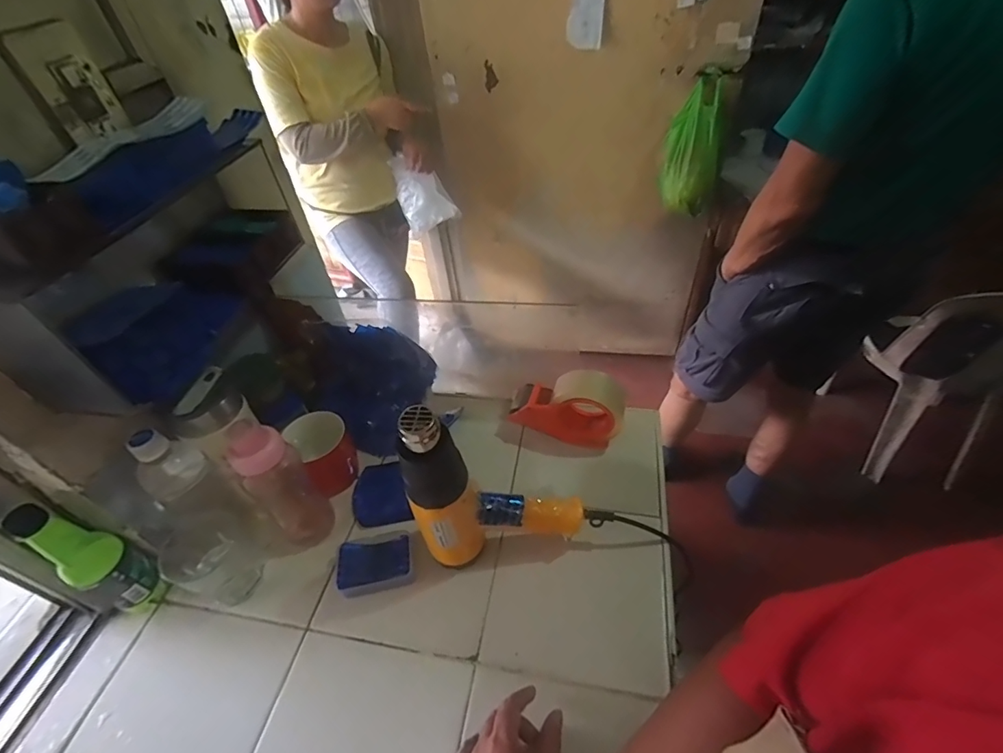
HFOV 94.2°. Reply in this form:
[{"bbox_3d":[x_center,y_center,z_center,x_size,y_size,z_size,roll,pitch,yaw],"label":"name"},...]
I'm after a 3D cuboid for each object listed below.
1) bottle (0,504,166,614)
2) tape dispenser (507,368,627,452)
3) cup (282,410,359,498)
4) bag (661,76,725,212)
[{"bbox_3d":[-0.445,0.206,0.516,0.046,0.190,0.061,22,51,26],"label":"bottle"},{"bbox_3d":[0.093,0.042,0.680,0.171,0.108,0.051,11,47,17],"label":"tape dispenser"},{"bbox_3d":[-0.241,0.104,0.647,0.069,0.093,0.070,-3,45,3],"label":"cup"},{"bbox_3d":[0.556,-0.646,1.330,0.153,0.289,0.169,18,50,23],"label":"bag"}]

